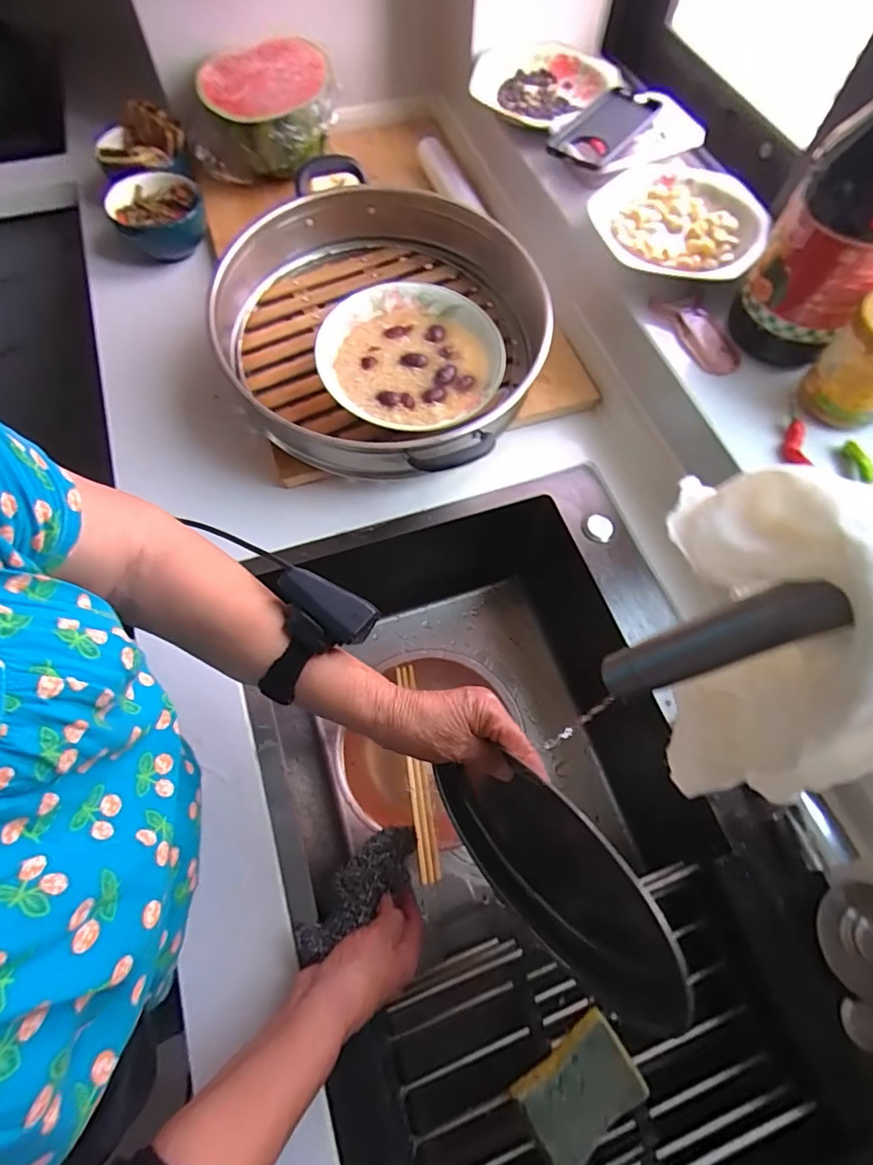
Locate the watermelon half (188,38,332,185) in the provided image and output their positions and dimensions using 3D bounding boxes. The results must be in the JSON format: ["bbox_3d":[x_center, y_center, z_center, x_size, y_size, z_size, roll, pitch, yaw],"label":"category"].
[{"bbox_3d":[-0.242,-0.640,0.747,0.194,0.109,0.149,-15,67,-8],"label":"watermelon half"}]

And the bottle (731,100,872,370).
[{"bbox_3d":[0.363,-0.324,0.444,0.108,0.275,0.113,36,69,14],"label":"bottle"}]

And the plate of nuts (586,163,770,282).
[{"bbox_3d":[0.276,-0.417,0.620,0.186,0.035,0.188,1,65,-1],"label":"plate of nuts"}]

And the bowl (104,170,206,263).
[{"bbox_3d":[-0.377,-0.498,0.733,0.118,0.054,0.109,1,65,-1],"label":"bowl"}]

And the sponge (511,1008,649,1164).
[{"bbox_3d":[0.118,0.418,0.445,0.096,0.034,0.061,-32,70,-15],"label":"sponge"}]

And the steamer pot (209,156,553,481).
[{"bbox_3d":[-0.067,-0.294,0.623,0.377,0.094,0.358,1,65,-1],"label":"steamer pot"}]

